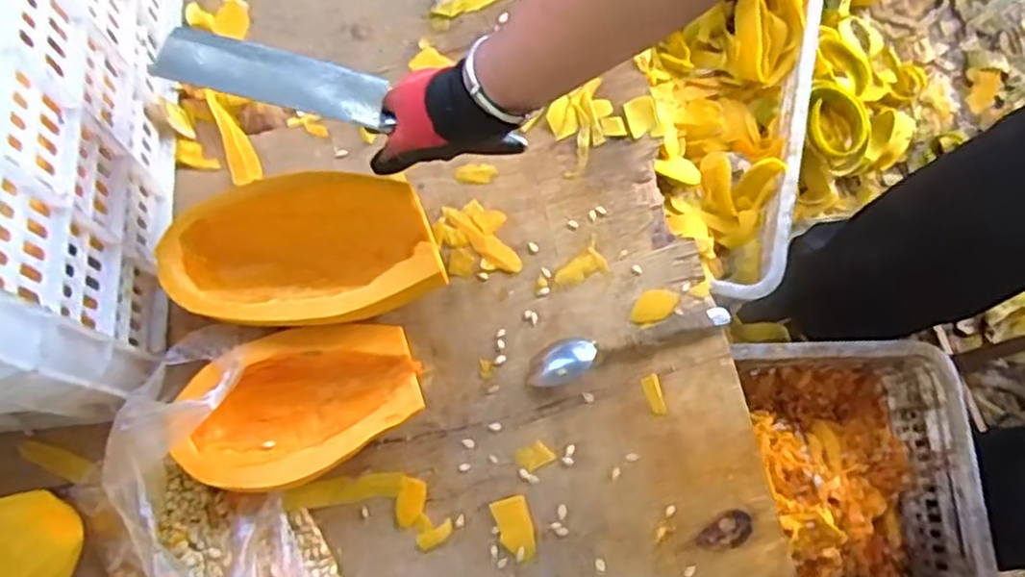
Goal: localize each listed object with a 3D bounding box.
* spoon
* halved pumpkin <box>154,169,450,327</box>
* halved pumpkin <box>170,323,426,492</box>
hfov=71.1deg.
[{"bbox_3d":[0.111,0.049,0.693,0.199,0.016,0.036,-19,76,-5],"label":"spoon"},{"bbox_3d":[-0.191,-0.029,0.677,0.244,0.092,0.134,-4,75,-1],"label":"halved pumpkin"},{"bbox_3d":[-0.188,0.106,0.650,0.213,0.073,0.127,-24,76,-6],"label":"halved pumpkin"}]

